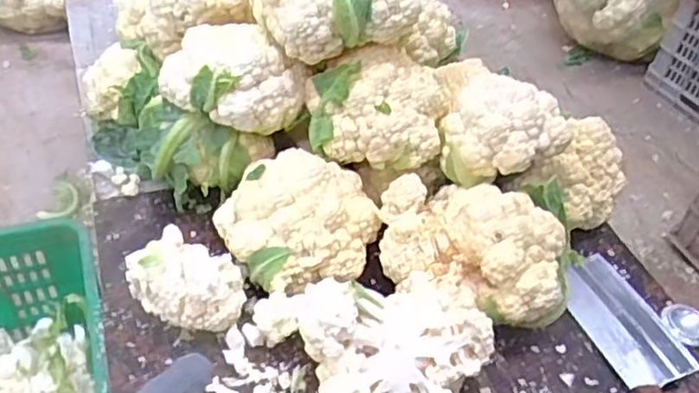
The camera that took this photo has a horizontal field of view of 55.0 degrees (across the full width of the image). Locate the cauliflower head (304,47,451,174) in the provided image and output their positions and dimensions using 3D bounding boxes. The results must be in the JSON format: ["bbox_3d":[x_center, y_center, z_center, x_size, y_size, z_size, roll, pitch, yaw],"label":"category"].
[{"bbox_3d":[0.036,-0.122,0.864,0.179,0.115,0.128,7,43,0],"label":"cauliflower head"}]

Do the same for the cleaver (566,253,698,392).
[{"bbox_3d":[0.363,0.190,0.811,0.099,0.028,0.311,-10,45,-17],"label":"cleaver"}]

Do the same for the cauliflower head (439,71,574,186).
[{"bbox_3d":[0.198,-0.082,0.856,0.147,0.095,0.106,10,43,4],"label":"cauliflower head"}]

